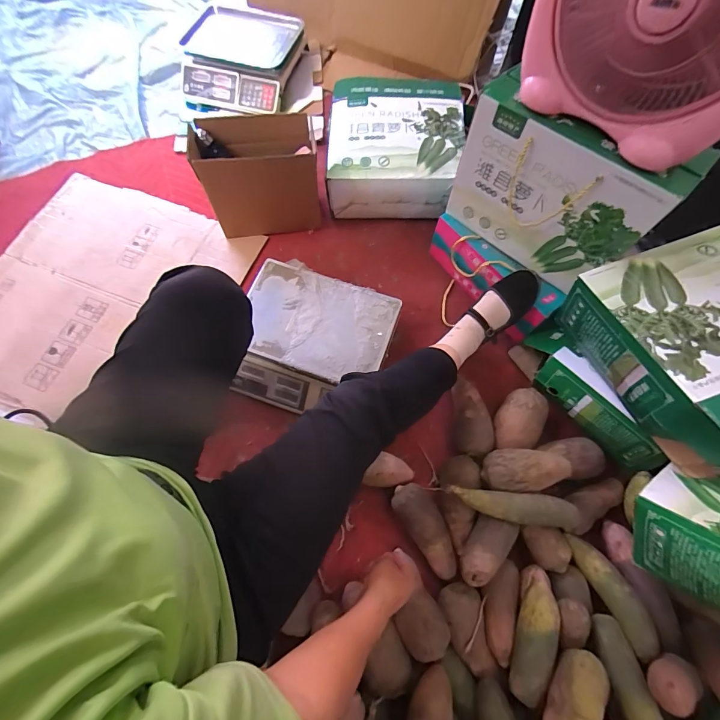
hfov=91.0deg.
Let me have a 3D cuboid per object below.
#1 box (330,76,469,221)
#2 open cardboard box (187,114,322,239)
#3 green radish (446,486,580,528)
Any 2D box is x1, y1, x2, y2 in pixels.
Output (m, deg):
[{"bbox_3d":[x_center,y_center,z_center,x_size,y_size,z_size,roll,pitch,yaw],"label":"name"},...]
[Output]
[{"bbox_3d":[0.086,-0.589,0.976,0.342,0.143,0.382,1,71,-1],"label":"box"},{"bbox_3d":[-0.239,-0.449,0.877,0.259,0.222,0.145,-5,72,-3],"label":"open cardboard box"},{"bbox_3d":[0.285,0.273,0.658,0.238,0.057,0.055,6,71,1],"label":"green radish"}]

